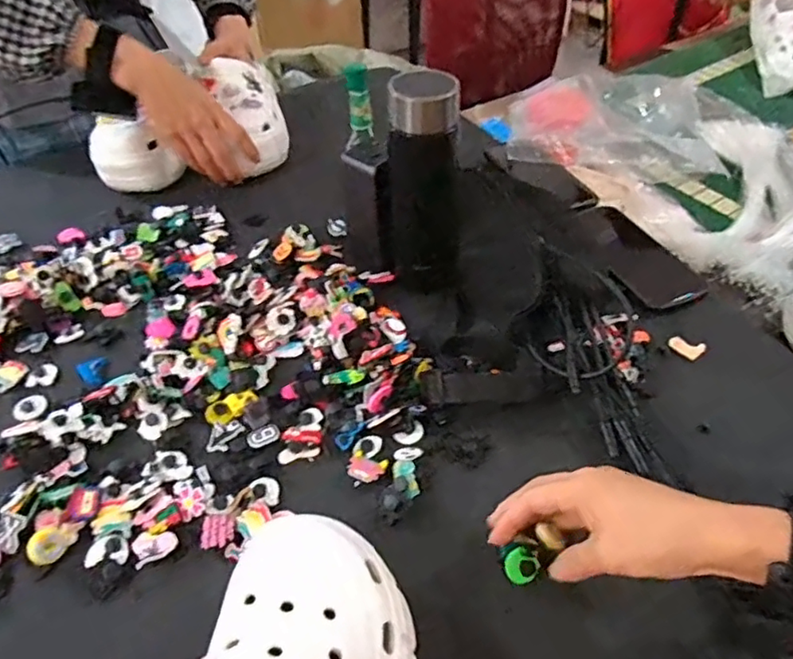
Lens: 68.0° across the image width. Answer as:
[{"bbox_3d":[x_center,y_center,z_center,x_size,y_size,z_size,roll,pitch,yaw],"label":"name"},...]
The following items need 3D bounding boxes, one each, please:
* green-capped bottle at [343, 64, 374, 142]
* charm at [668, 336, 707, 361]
[{"bbox_3d":[-0.037,-0.228,0.594,0.021,0.073,0.016,-14,47,-11],"label":"green-capped bottle"},{"bbox_3d":[0.270,0.017,0.548,0.030,0.008,0.018,26,52,25],"label":"charm"}]

